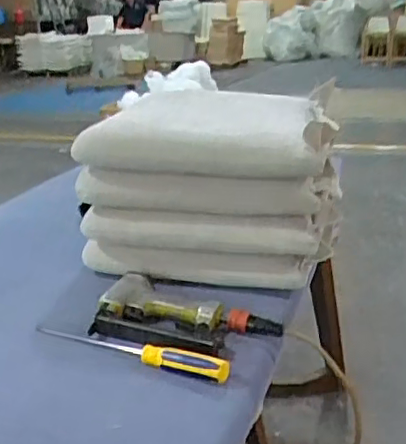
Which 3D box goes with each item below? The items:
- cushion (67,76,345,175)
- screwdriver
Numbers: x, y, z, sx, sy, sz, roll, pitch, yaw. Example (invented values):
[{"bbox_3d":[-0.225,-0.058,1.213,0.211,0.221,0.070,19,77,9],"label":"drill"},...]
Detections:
[{"bbox_3d":[0.015,-0.159,1.007,0.361,0.081,0.447,-1,20,5],"label":"cushion"},{"bbox_3d":[-0.098,0.156,0.759,0.280,0.029,0.029,8,22,26],"label":"screwdriver"}]

